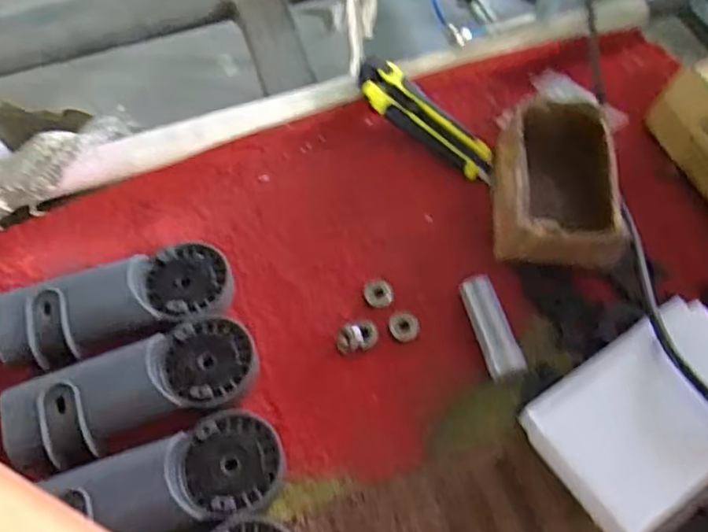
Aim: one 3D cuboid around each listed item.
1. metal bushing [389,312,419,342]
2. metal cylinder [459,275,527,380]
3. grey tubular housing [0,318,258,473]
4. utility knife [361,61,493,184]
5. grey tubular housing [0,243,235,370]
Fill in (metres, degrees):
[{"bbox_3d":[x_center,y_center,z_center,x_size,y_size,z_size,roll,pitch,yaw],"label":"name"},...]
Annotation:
[{"bbox_3d":[0.037,0.045,0.452,0.022,0.008,0.022,-1,60,2],"label":"metal bushing"},{"bbox_3d":[0.099,0.045,0.443,0.025,0.026,0.075,-15,61,-5],"label":"metal cylinder"},{"bbox_3d":[-0.148,0.085,0.416,0.165,0.040,0.066,-22,62,-9],"label":"grey tubular housing"},{"bbox_3d":[0.062,-0.125,0.530,0.142,0.020,0.038,41,67,3],"label":"utility knife"},{"bbox_3d":[-0.173,0.027,0.447,0.166,0.039,0.069,-18,61,-7],"label":"grey tubular housing"}]

